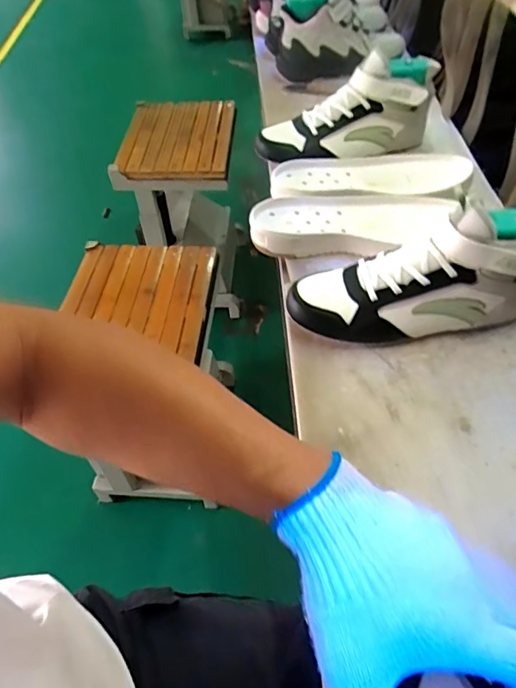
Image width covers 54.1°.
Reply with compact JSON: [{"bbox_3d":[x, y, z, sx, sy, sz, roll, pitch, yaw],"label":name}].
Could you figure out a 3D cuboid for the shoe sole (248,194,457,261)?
[{"bbox_3d":[0.113,-0.153,0.657,0.251,0.046,0.088,-3,49,2],"label":"shoe sole"}]

